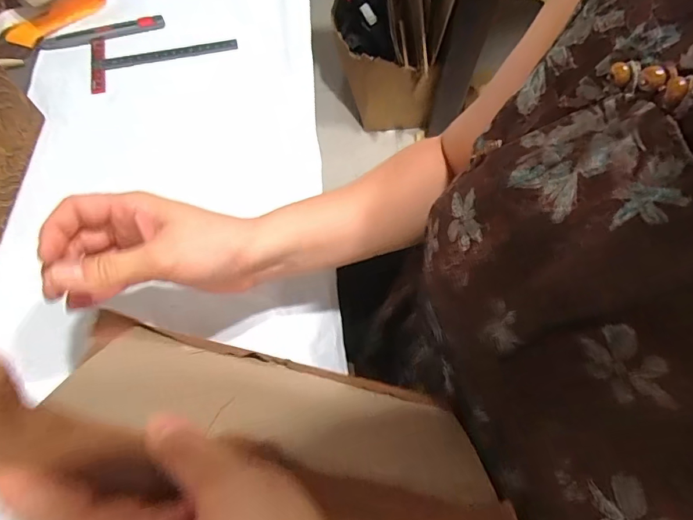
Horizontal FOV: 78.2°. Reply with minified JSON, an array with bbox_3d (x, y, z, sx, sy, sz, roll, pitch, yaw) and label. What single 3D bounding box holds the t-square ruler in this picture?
[{"bbox_3d":[-0.214,-0.241,0.499,0.167,0.008,0.076,-10,65,-5],"label":"t-square ruler"}]

